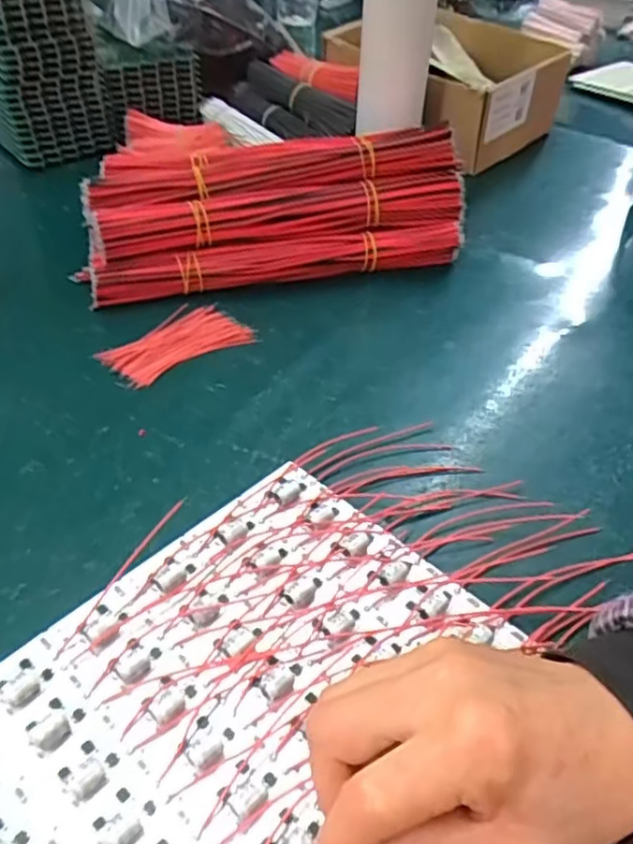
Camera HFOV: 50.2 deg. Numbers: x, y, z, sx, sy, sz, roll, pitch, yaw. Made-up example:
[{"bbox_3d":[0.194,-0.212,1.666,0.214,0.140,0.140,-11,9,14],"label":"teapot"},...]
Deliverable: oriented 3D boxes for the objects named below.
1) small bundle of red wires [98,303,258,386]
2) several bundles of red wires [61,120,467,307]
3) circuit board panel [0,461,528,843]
[{"bbox_3d":[-0.102,-0.057,0.489,0.067,0.004,0.097,31,50,28],"label":"small bundle of red wires"},{"bbox_3d":[-0.031,-0.179,0.559,0.300,0.090,0.114,-8,44,-11],"label":"several bundles of red wires"},{"bbox_3d":[-0.026,0.125,0.287,0.199,0.012,0.230,32,51,29],"label":"circuit board panel"}]

